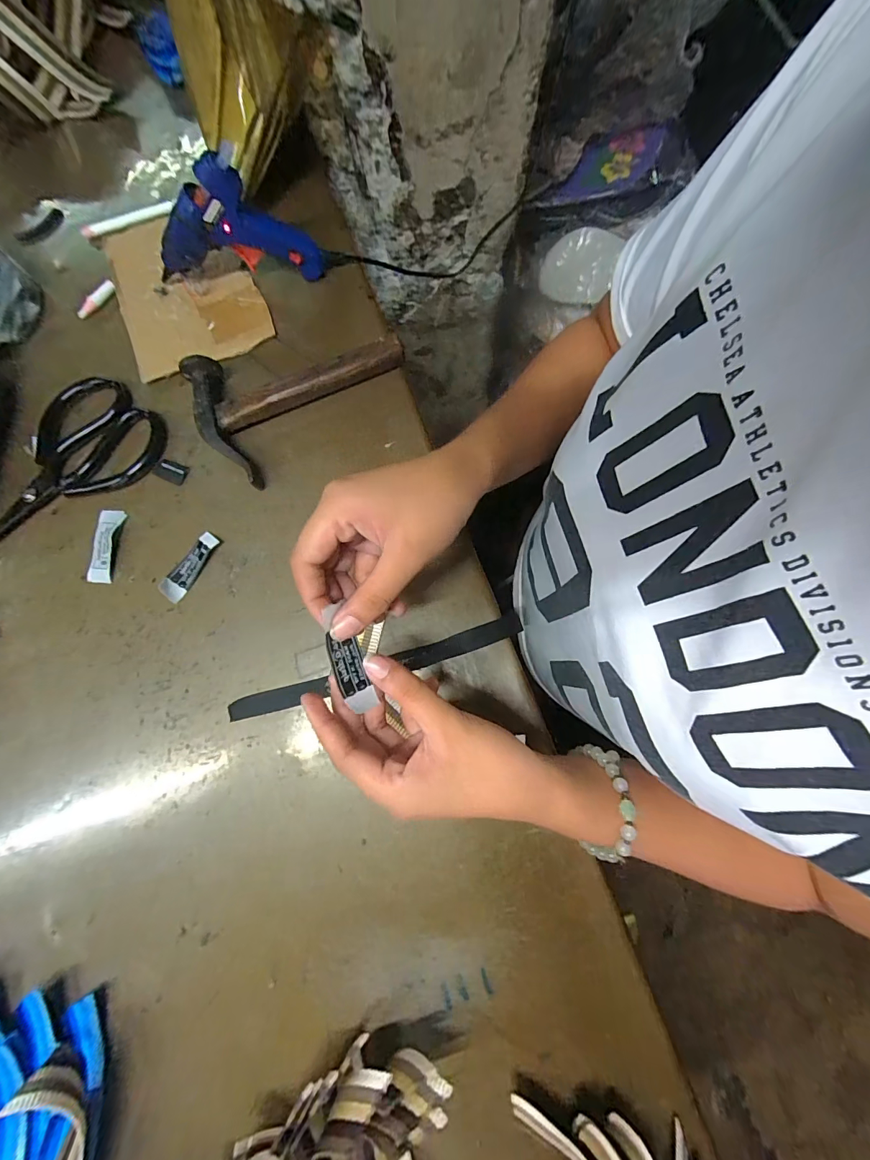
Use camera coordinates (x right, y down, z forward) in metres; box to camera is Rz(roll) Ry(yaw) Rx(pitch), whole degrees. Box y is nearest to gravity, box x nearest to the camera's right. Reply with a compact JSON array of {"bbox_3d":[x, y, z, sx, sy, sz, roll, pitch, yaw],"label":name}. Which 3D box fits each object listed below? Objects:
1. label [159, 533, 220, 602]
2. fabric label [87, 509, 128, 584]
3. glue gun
[{"bbox_3d":[-0.204,-0.012,0.334,0.019,0.010,0.061,31,81,6],"label":"label"},{"bbox_3d":[-0.279,-0.029,0.339,0.021,0.006,0.062,5,80,1],"label":"fabric label"},{"bbox_3d":[-0.172,-0.294,0.336,0.142,0.093,0.024,-6,80,-1],"label":"glue gun"}]

